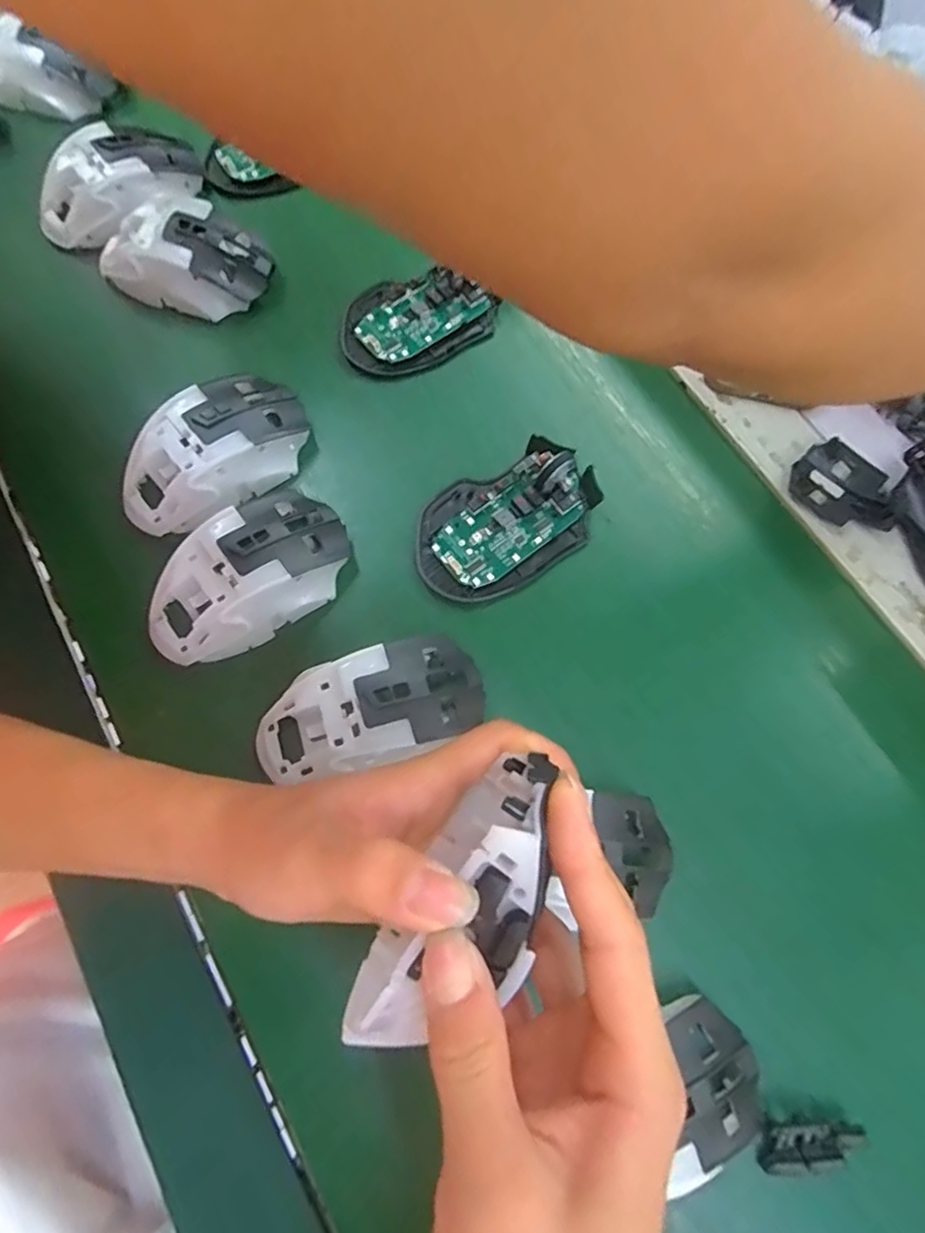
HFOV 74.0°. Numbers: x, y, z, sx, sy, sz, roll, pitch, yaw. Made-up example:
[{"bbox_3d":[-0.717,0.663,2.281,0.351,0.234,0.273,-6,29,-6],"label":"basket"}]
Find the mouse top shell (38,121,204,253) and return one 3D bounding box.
[{"bbox_3d":[-0.239,-0.302,0.426,0.070,0.031,0.113,40,77,14],"label":"mouse top shell"}]

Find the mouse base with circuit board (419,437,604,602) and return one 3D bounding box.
[{"bbox_3d":[0.025,-0.057,0.353,0.112,0.035,0.072,-33,73,-9],"label":"mouse base with circuit board"}]

